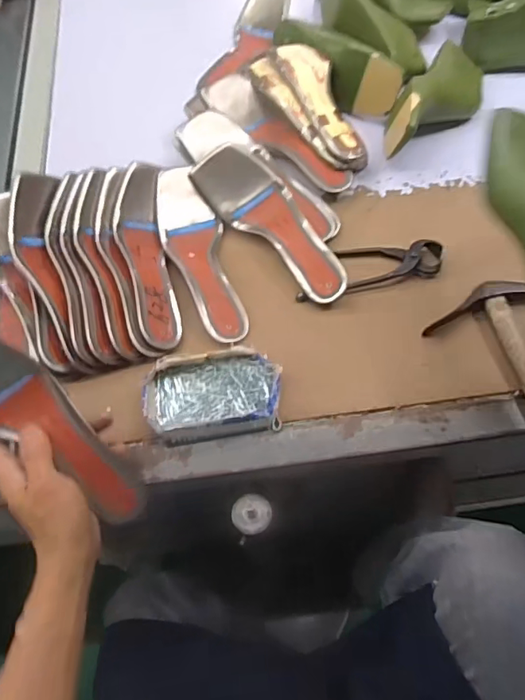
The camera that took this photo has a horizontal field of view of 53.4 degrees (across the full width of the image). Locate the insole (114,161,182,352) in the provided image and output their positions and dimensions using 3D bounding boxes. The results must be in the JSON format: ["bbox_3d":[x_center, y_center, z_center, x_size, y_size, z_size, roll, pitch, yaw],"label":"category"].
[{"bbox_3d":[-0.132,-0.108,0.577,0.060,0.044,0.227,-9,62,-5],"label":"insole"}]

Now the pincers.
[{"bbox_3d":[0.119,-0.096,0.589,0.170,0.014,0.057,-10,63,-3],"label":"pincers"}]

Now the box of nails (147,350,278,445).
[{"bbox_3d":[-0.049,0.044,0.511,0.129,0.026,0.084,-7,63,-1],"label":"box of nails"}]

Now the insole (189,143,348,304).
[{"bbox_3d":[0.015,-0.148,0.595,0.065,0.052,0.224,-39,68,-16],"label":"insole"}]

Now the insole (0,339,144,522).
[{"bbox_3d":[-0.188,0.064,0.440,0.221,0.028,0.070,45,64,-20],"label":"insole"}]

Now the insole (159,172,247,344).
[{"bbox_3d":[-0.073,-0.110,0.586,0.070,0.033,0.223,-13,63,-5],"label":"insole"}]

